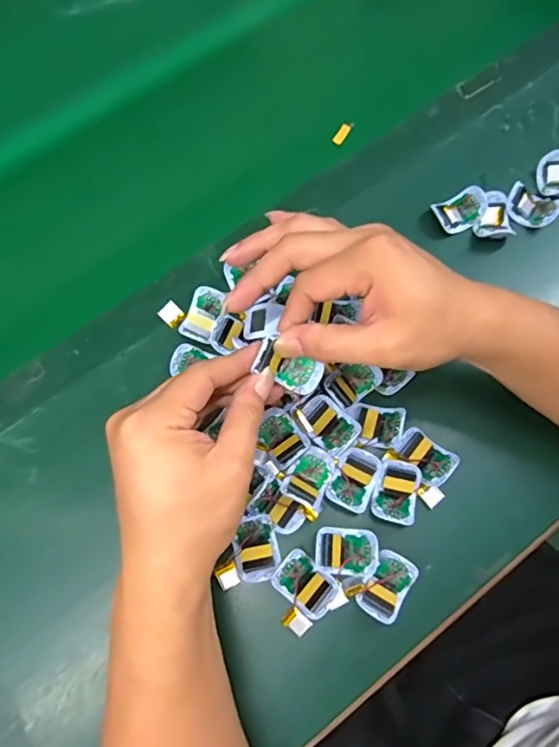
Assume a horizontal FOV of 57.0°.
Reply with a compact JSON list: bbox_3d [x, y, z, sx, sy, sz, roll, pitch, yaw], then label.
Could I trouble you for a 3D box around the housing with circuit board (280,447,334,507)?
[{"bbox_3d":[0.020,0.072,0.364,0.026,0.015,0.040,29,75,9],"label":"housing with circuit board"}]

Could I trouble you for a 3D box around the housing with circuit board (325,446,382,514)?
[{"bbox_3d":[0.053,0.075,0.365,0.029,0.011,0.042,24,74,8],"label":"housing with circuit board"}]

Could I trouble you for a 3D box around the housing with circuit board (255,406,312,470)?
[{"bbox_3d":[0.001,0.046,0.372,0.029,0.013,0.039,-42,77,-12],"label":"housing with circuit board"}]

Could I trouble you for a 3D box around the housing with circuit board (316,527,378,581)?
[{"bbox_3d":[0.045,0.121,0.351,0.040,0.010,0.032,4,72,1],"label":"housing with circuit board"}]

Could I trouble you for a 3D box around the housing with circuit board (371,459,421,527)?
[{"bbox_3d":[0.084,0.084,0.364,0.030,0.014,0.042,16,73,5],"label":"housing with circuit board"}]

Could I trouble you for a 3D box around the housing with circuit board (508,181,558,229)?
[{"bbox_3d":[0.216,-0.142,0.438,0.043,0.018,0.029,22,74,7],"label":"housing with circuit board"}]

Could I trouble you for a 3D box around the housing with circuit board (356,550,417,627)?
[{"bbox_3d":[0.072,0.142,0.345,0.028,0.014,0.042,30,75,9],"label":"housing with circuit board"}]

